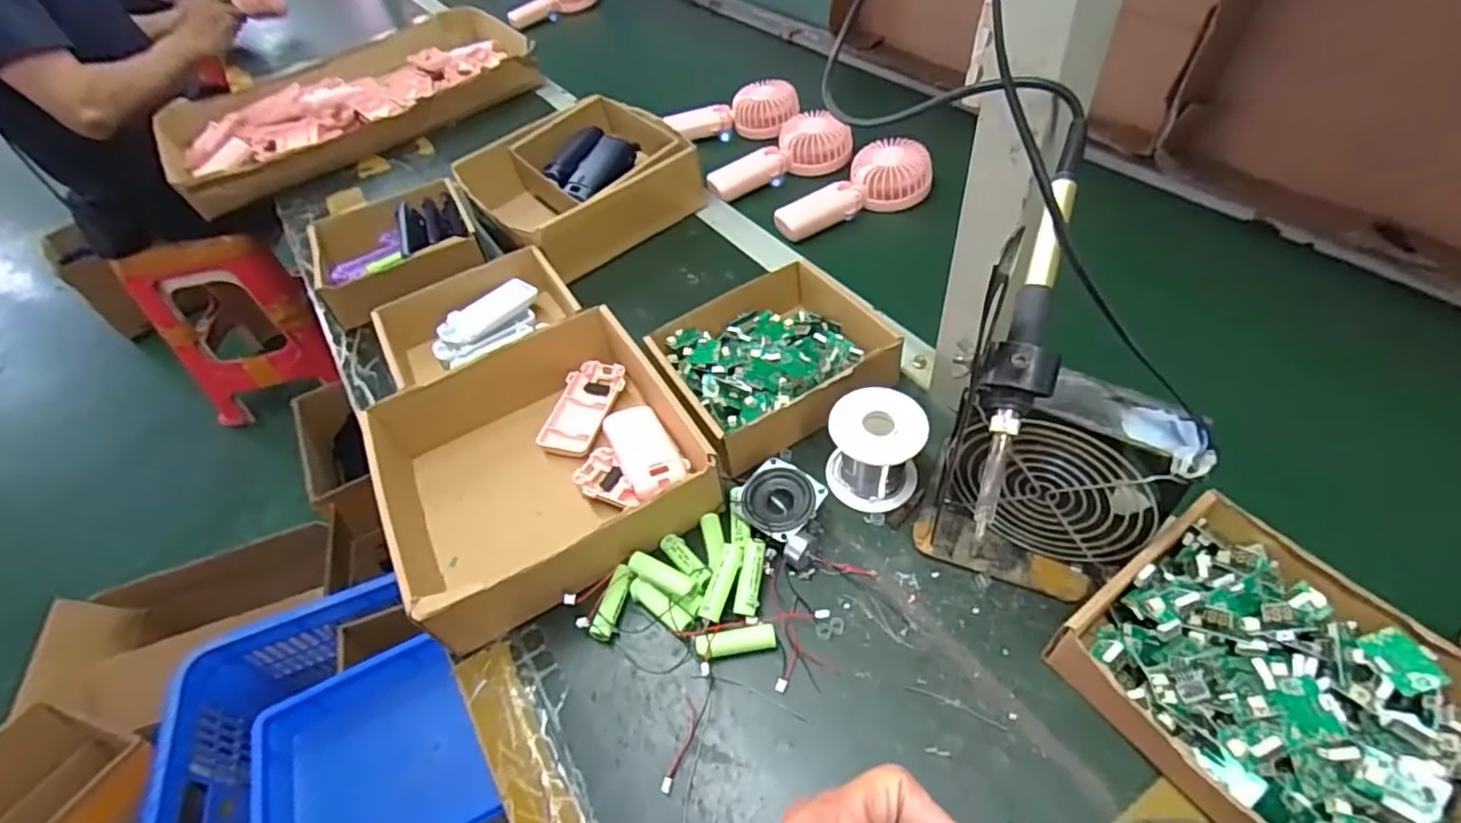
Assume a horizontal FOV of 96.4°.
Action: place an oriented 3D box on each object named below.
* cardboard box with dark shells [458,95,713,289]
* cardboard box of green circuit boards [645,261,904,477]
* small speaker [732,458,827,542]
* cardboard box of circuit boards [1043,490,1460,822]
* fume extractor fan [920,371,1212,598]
[{"bbox_3d":[-0.176,-0.261,0.744,0.220,0.077,0.226,-36,54,-21],"label":"cardboard box with dark shells"},{"bbox_3d":[0.036,-0.045,0.543,0.179,0.051,0.160,-25,50,-13],"label":"cardboard box of green circuit boards"},{"bbox_3d":[0.035,0.066,0.467,0.052,0.028,0.050,26,58,27],"label":"small speaker"},{"bbox_3d":[0.284,0.147,0.346,0.140,0.063,0.164,-30,52,-17],"label":"cardboard box of circuit boards"},{"bbox_3d":[0.193,0.046,0.400,0.132,0.129,0.069,16,54,21],"label":"fume extractor fan"}]

